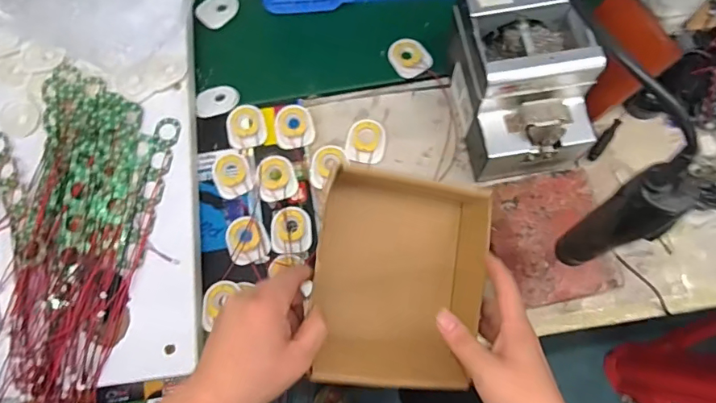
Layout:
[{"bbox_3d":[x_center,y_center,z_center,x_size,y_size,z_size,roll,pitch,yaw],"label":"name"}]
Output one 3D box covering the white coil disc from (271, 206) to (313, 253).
[{"bbox_3d":[-0.081,0.034,0.599,0.049,0.004,0.056,-2,76,0],"label":"white coil disc"}]

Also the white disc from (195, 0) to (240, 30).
[{"bbox_3d":[-0.198,-0.272,0.697,0.041,0.004,0.063,43,72,-5],"label":"white disc"}]

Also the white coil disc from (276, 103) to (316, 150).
[{"bbox_3d":[-0.082,-0.097,0.636,0.050,0.004,0.062,-9,76,-2],"label":"white coil disc"}]

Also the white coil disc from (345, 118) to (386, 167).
[{"bbox_3d":[0.011,-0.079,0.629,0.048,0.012,0.059,14,76,4],"label":"white coil disc"}]

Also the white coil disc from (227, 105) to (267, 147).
[{"bbox_3d":[-0.144,-0.098,0.631,0.049,0.006,0.055,-5,76,-1],"label":"white coil disc"}]

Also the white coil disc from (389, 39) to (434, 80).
[{"bbox_3d":[0.071,-0.196,0.668,0.053,0.009,0.063,-29,77,-6],"label":"white coil disc"}]

